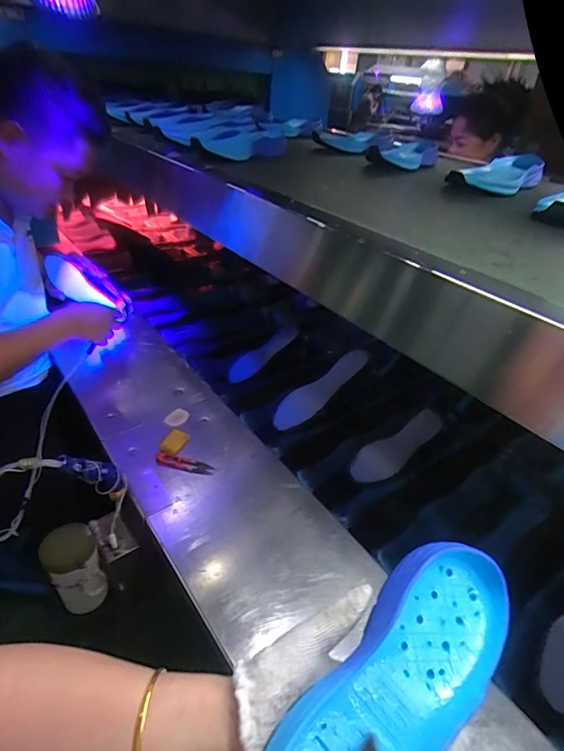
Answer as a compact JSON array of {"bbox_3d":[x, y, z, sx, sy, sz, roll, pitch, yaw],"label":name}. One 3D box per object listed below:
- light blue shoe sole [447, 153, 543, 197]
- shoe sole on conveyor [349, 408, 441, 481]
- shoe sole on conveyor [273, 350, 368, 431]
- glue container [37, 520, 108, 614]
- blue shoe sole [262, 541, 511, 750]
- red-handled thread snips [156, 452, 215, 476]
[{"bbox_3d":[0.421,-0.391,0.810,0.115,0.051,0.307,30,43,27],"label":"light blue shoe sole"},{"bbox_3d":[0.223,0.138,0.800,0.200,0.009,0.068,-29,62,-11],"label":"shoe sole on conveyor"},{"bbox_3d":[0.089,0.033,0.928,0.251,0.018,0.066,-35,84,-6],"label":"shoe sole on conveyor"},{"bbox_3d":[-0.323,0.302,0.655,0.075,0.113,0.082,-16,43,-28],"label":"glue container"},{"bbox_3d":[0.070,0.234,0.286,0.098,0.048,0.280,43,57,10],"label":"blue shoe sole"},{"bbox_3d":[-0.165,0.151,0.715,0.100,0.008,0.023,11,37,4],"label":"red-handled thread snips"}]

